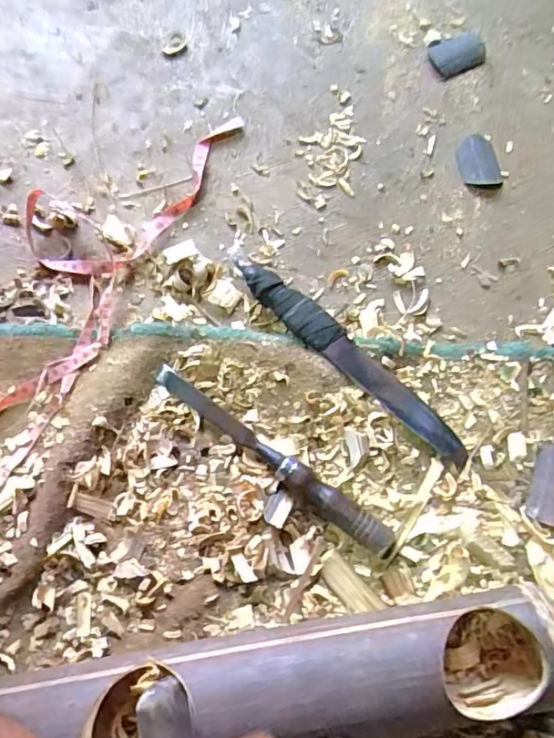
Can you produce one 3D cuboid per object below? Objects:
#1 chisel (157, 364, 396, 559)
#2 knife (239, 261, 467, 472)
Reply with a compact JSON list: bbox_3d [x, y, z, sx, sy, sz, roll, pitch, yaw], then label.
[{"bbox_3d":[-0.006,0.076,0.461,0.249,0.021,0.024,36,75,9],"label":"chisel"},{"bbox_3d":[0.070,-0.009,0.488,0.260,0.022,0.036,41,76,10],"label":"knife"}]

